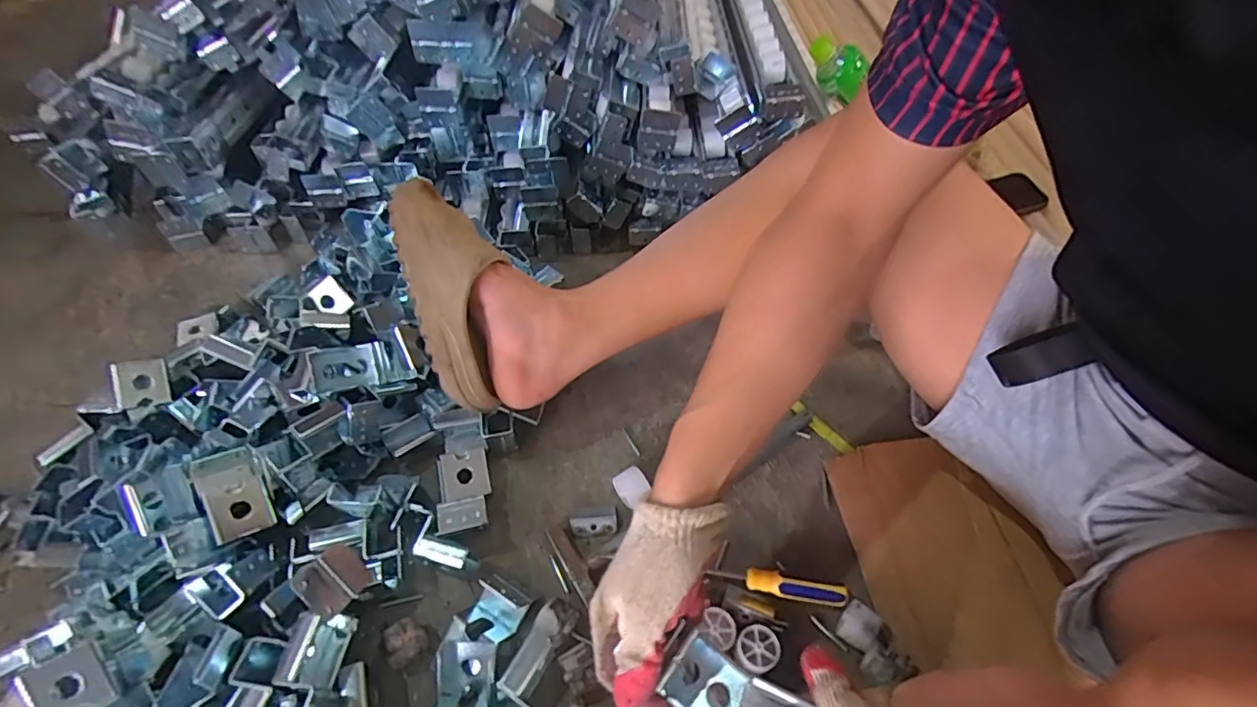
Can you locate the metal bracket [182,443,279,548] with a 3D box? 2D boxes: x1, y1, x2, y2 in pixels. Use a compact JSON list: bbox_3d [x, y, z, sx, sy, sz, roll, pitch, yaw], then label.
[{"bbox_3d":[-0.356,0.125,0.519,0.050,0.028,0.086,-14,67,-39],"label":"metal bracket"}]

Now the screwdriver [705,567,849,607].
[{"bbox_3d":[0.135,0.208,0.518,0.114,0.024,0.019,11,53,10],"label":"screwdriver"}]

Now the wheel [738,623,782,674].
[{"bbox_3d":[0.108,0.248,0.484,0.035,0.013,0.033,-20,54,-14],"label":"wheel"}]

